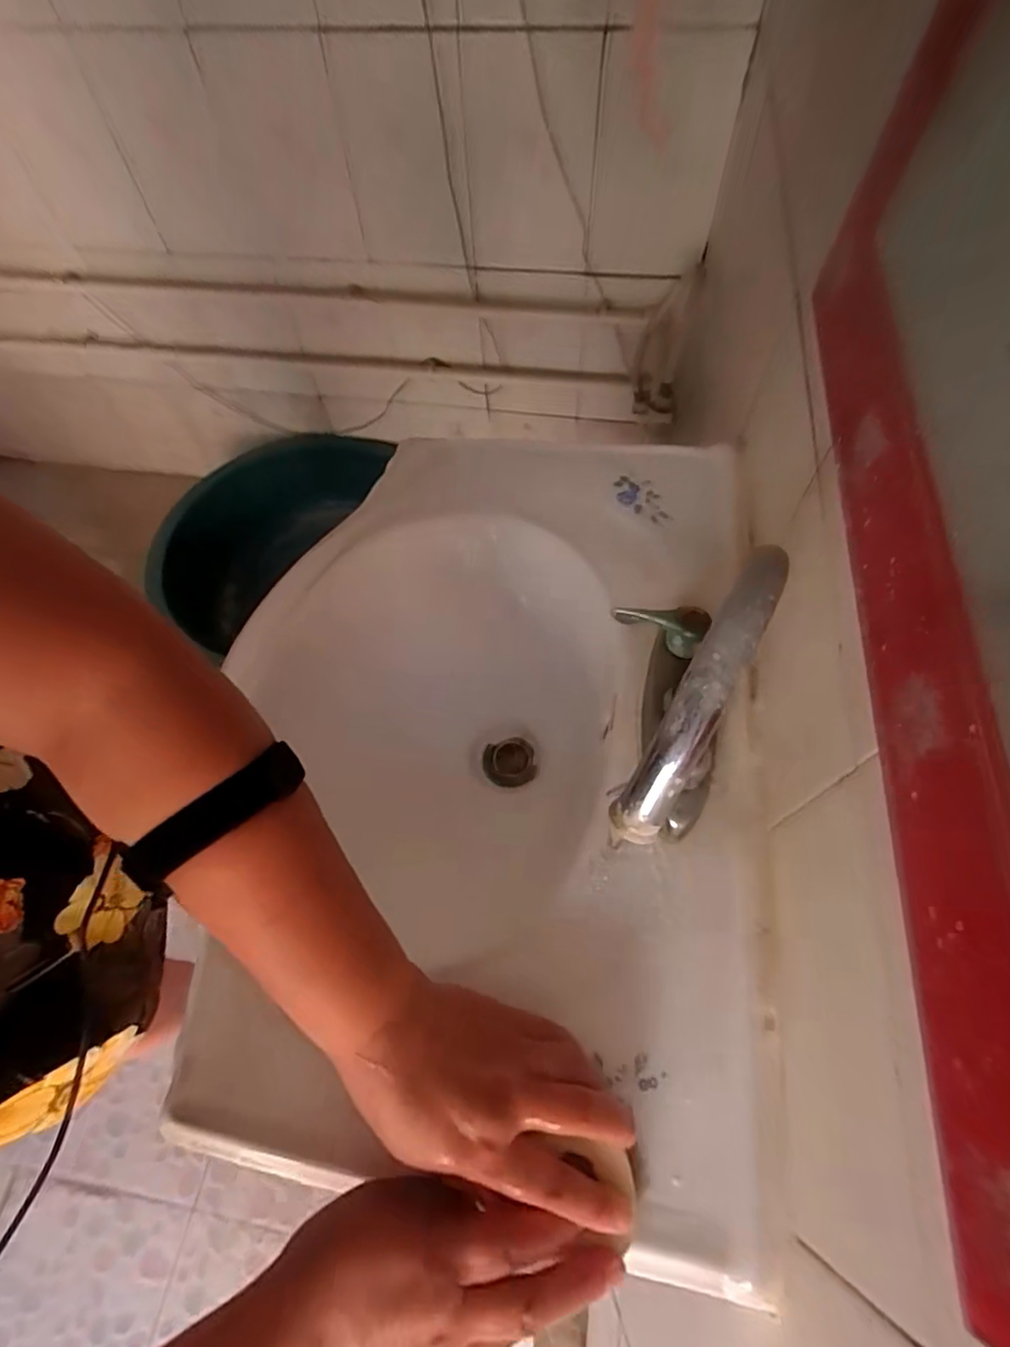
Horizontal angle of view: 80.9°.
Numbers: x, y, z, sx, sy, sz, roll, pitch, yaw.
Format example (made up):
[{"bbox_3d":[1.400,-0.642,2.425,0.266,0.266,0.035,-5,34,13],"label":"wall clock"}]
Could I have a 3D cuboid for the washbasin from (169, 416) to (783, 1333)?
[{"bbox_3d":[-0.001,0.059,0.506,0.358,0.164,0.593,6,62,6],"label":"washbasin"}]

